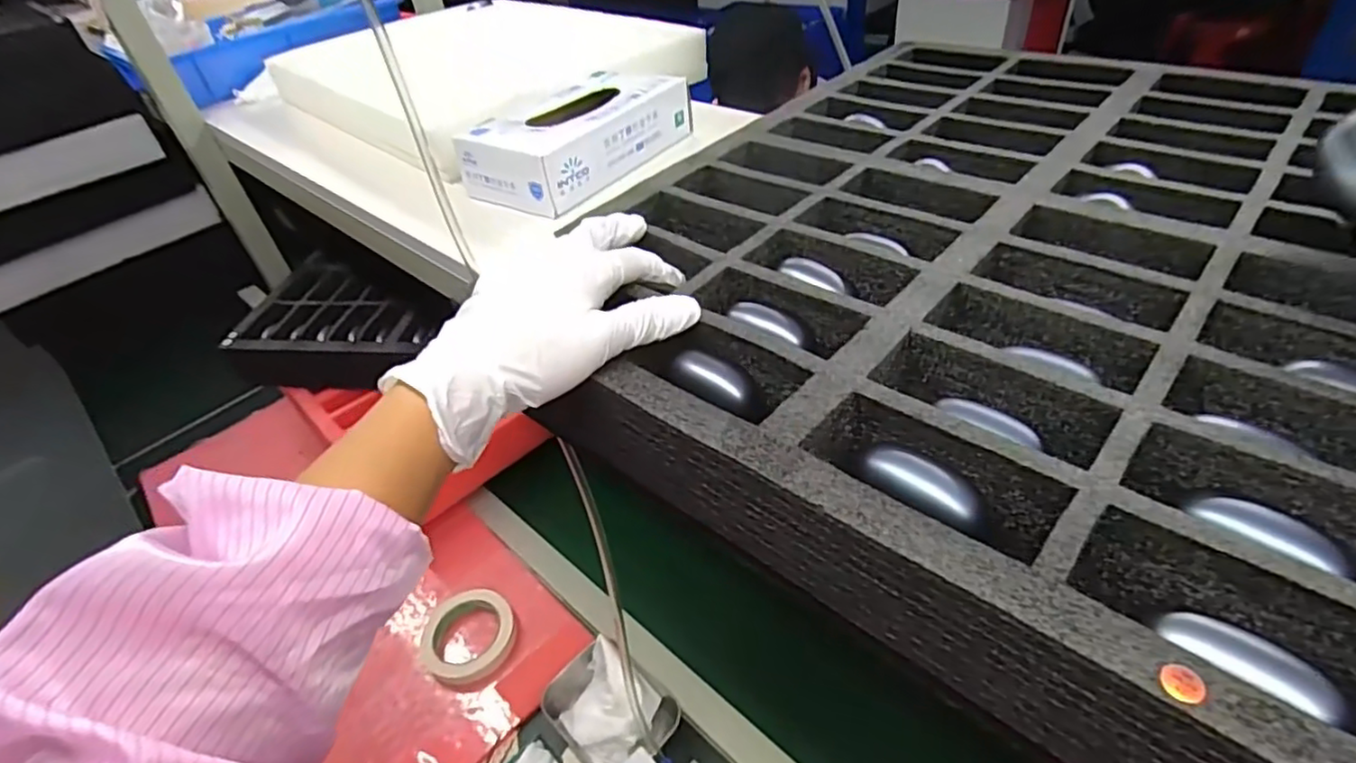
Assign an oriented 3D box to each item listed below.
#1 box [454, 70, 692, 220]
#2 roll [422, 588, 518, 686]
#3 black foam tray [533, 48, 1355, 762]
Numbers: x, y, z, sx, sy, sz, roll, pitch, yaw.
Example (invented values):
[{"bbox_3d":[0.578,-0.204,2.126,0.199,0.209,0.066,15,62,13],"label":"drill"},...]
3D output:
[{"bbox_3d":[-0.104,-0.256,0.676,0.129,0.064,0.224,22,49,30],"label":"box"},{"bbox_3d":[-0.253,0.305,0.787,0.104,0.030,0.106,-2,41,8],"label":"roll"},{"bbox_3d":[0.191,-0.074,0.390,0.402,0.074,0.503,26,48,32],"label":"black foam tray"}]

